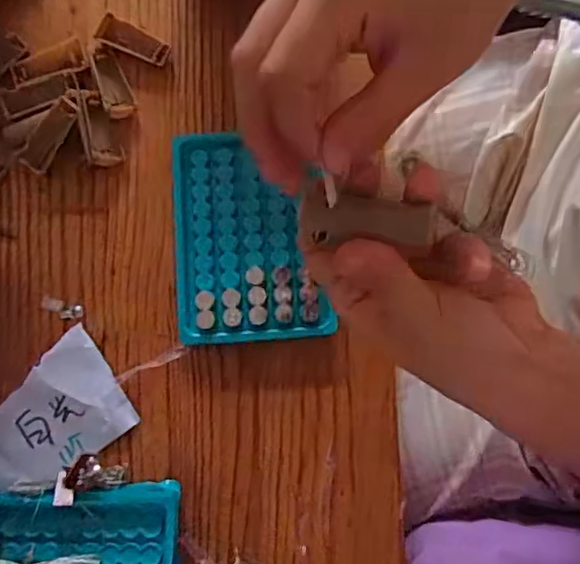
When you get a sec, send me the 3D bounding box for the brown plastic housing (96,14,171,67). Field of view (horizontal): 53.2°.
[{"bbox_3d":[-0.106,-0.162,0.389,0.050,0.006,0.020,29,81,7],"label":"brown plastic housing"}]

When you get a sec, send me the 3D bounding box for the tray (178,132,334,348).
[{"bbox_3d":[-0.027,-0.029,0.363,0.090,0.014,0.131,-5,78,0],"label":"tray"}]

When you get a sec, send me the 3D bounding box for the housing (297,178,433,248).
[{"bbox_3d":[0.028,-0.025,0.222,0.049,0.007,0.022,7,79,11],"label":"housing"}]

